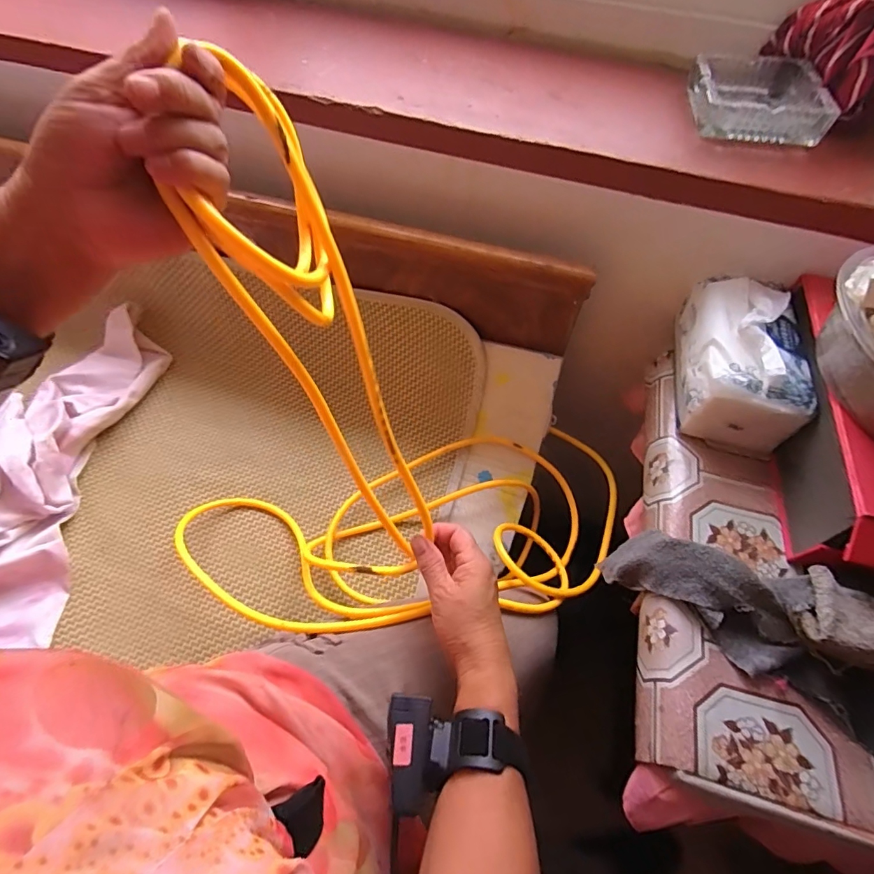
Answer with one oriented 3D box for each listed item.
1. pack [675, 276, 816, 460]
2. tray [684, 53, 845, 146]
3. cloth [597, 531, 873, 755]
[{"bbox_3d":[0.294,-0.082,0.481,0.095,0.075,0.169,15,57,6],"label":"pack"},{"bbox_3d":[0.322,-0.346,0.501,0.121,0.039,0.116,7,57,1],"label":"tray"},{"bbox_3d":[0.268,0.151,0.377,0.252,0.098,0.094,32,61,17],"label":"cloth"}]

